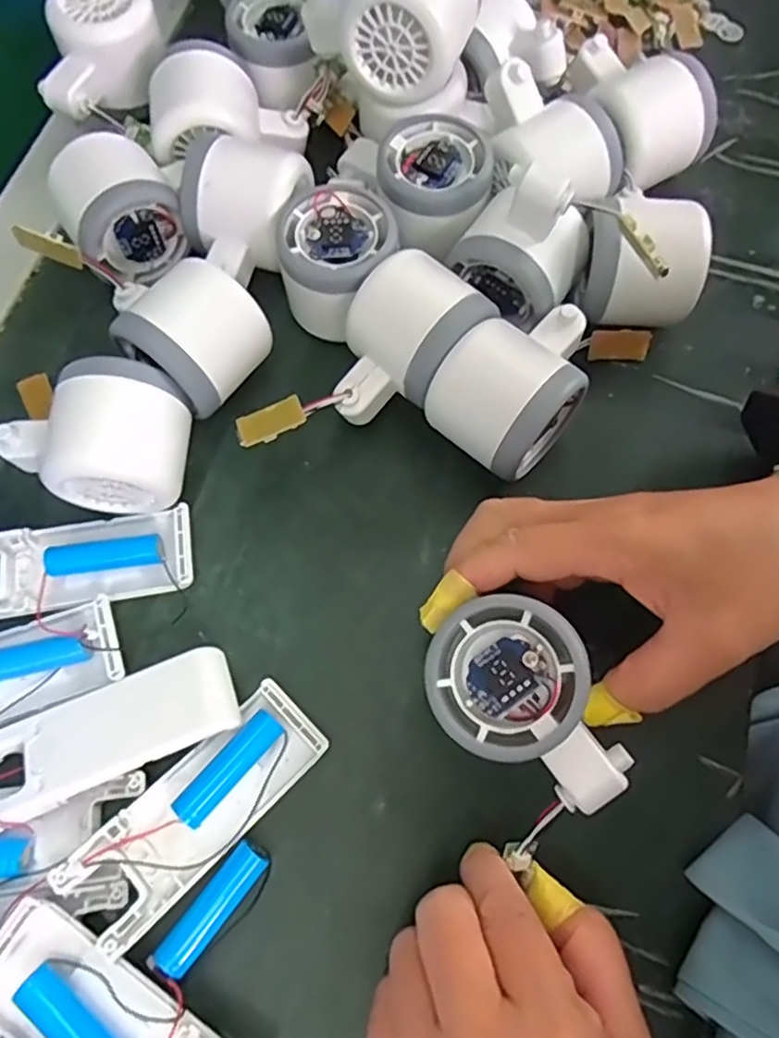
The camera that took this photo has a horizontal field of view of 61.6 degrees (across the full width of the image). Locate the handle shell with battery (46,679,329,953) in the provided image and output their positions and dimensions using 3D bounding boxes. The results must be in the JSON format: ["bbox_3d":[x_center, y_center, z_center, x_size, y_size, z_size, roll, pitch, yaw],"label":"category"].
[{"bbox_3d":[-0.074,0.114,0.261,0.039,0.026,0.101,43,75,14],"label":"handle shell with battery"}]

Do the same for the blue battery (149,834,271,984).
[{"bbox_3d":[-0.068,0.151,0.256,0.015,0.014,0.054,37,74,12],"label":"blue battery"}]

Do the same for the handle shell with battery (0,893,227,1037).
[{"bbox_3d":[-0.100,0.180,0.230,0.106,0.019,0.041,32,73,11],"label":"handle shell with battery"}]

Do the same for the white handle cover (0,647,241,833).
[{"bbox_3d":[-0.115,0.090,0.273,0.101,0.014,0.040,-21,58,-11],"label":"white handle cover"}]

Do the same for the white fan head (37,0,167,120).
[{"bbox_3d":[-0.168,-0.268,0.374,0.050,0.043,0.077,33,73,11],"label":"white fan head"}]

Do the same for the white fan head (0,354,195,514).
[{"bbox_3d":[-0.133,-0.036,0.296,0.079,0.059,0.054,4,70,1],"label":"white fan head"}]

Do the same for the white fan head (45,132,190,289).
[{"bbox_3d":[-0.141,-0.160,0.342,0.055,0.049,0.052,-33,73,-12],"label":"white fan head"}]

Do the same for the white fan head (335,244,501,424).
[{"bbox_3d":[0.005,-0.083,0.319,0.057,0.052,0.082,41,74,13],"label":"white fan head"}]

